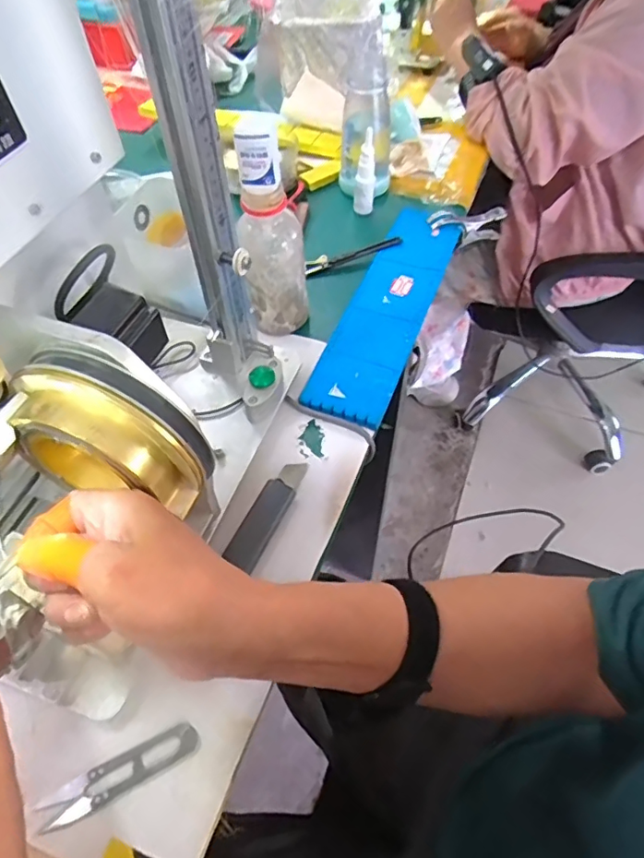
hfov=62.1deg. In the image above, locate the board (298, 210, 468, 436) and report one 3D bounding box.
[{"bbox_3d":[0.077,-0.142,0.591,0.082,0.015,0.337,18,56,13],"label":"board"}]

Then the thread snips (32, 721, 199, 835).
[{"bbox_3d":[-0.128,0.221,0.341,0.100,0.004,0.023,-23,57,-16],"label":"thread snips"}]

